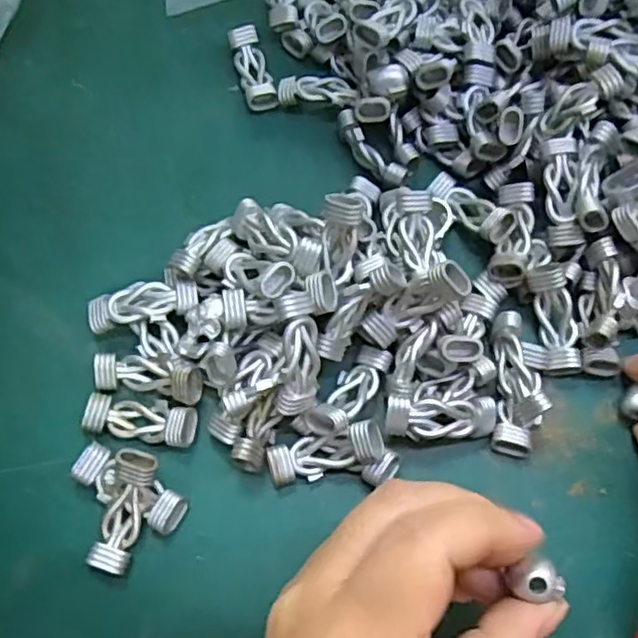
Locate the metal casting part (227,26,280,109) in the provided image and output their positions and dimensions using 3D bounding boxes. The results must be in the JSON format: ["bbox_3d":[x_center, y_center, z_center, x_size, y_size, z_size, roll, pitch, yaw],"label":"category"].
[{"bbox_3d":[-0.032,-0.123,0.320,0.015,0.012,0.043,-16,69,-6],"label":"metal casting part"}]

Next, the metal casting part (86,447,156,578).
[{"bbox_3d":[-0.072,0.070,0.241,0.015,0.012,0.044,17,93,7],"label":"metal casting part"}]

